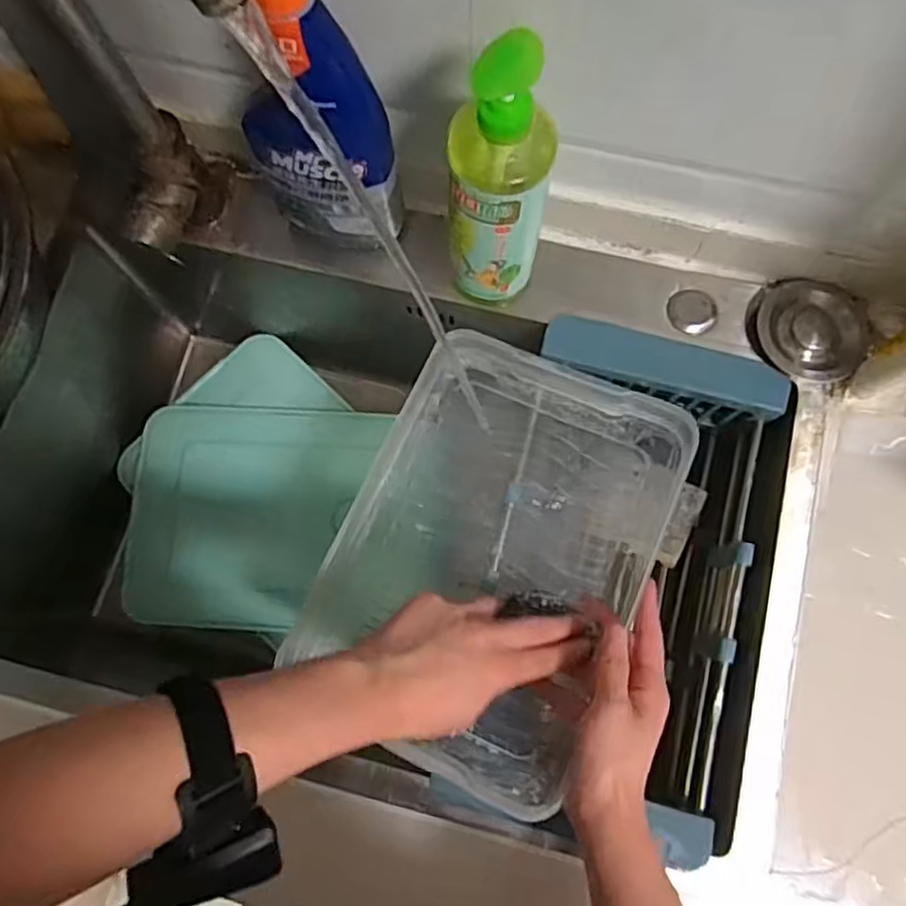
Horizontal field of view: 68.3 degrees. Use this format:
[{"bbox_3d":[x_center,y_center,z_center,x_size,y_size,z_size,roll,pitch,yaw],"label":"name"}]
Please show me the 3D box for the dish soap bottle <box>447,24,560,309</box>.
[{"bbox_3d":[0.030,-0.166,0.431,0.060,0.202,0.053,12,79,3],"label":"dish soap bottle"}]

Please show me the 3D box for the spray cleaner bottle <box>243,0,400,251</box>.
[{"bbox_3d":[-0.089,-0.220,0.418,0.086,0.257,0.056,25,80,6],"label":"spray cleaner bottle"}]

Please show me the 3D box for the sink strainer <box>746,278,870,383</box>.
[{"bbox_3d":[0.282,-0.096,0.522,0.097,0.026,0.074,10,79,3],"label":"sink strainer"}]

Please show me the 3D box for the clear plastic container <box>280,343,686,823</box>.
[{"bbox_3d":[0.028,0.075,0.517,0.213,0.095,0.306,25,80,6],"label":"clear plastic container"}]

